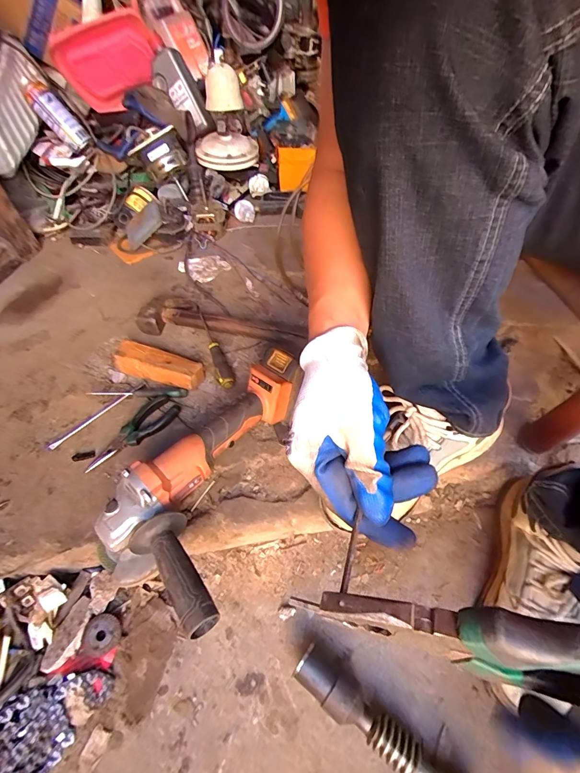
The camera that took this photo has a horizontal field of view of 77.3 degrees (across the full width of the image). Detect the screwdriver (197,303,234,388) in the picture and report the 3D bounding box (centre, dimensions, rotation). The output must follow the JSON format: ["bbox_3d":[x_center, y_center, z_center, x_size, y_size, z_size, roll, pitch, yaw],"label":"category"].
[{"bbox_3d":[-0.139,-0.078,0.678,0.029,0.038,0.196,-16,51,-10],"label":"screwdriver"}]

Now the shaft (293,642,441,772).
[{"bbox_3d":[0.098,0.364,0.382,0.209,0.045,0.045,30,60,25],"label":"shaft"}]

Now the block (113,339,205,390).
[{"bbox_3d":[-0.238,-0.039,0.650,0.172,0.034,0.058,17,53,17],"label":"block"}]

